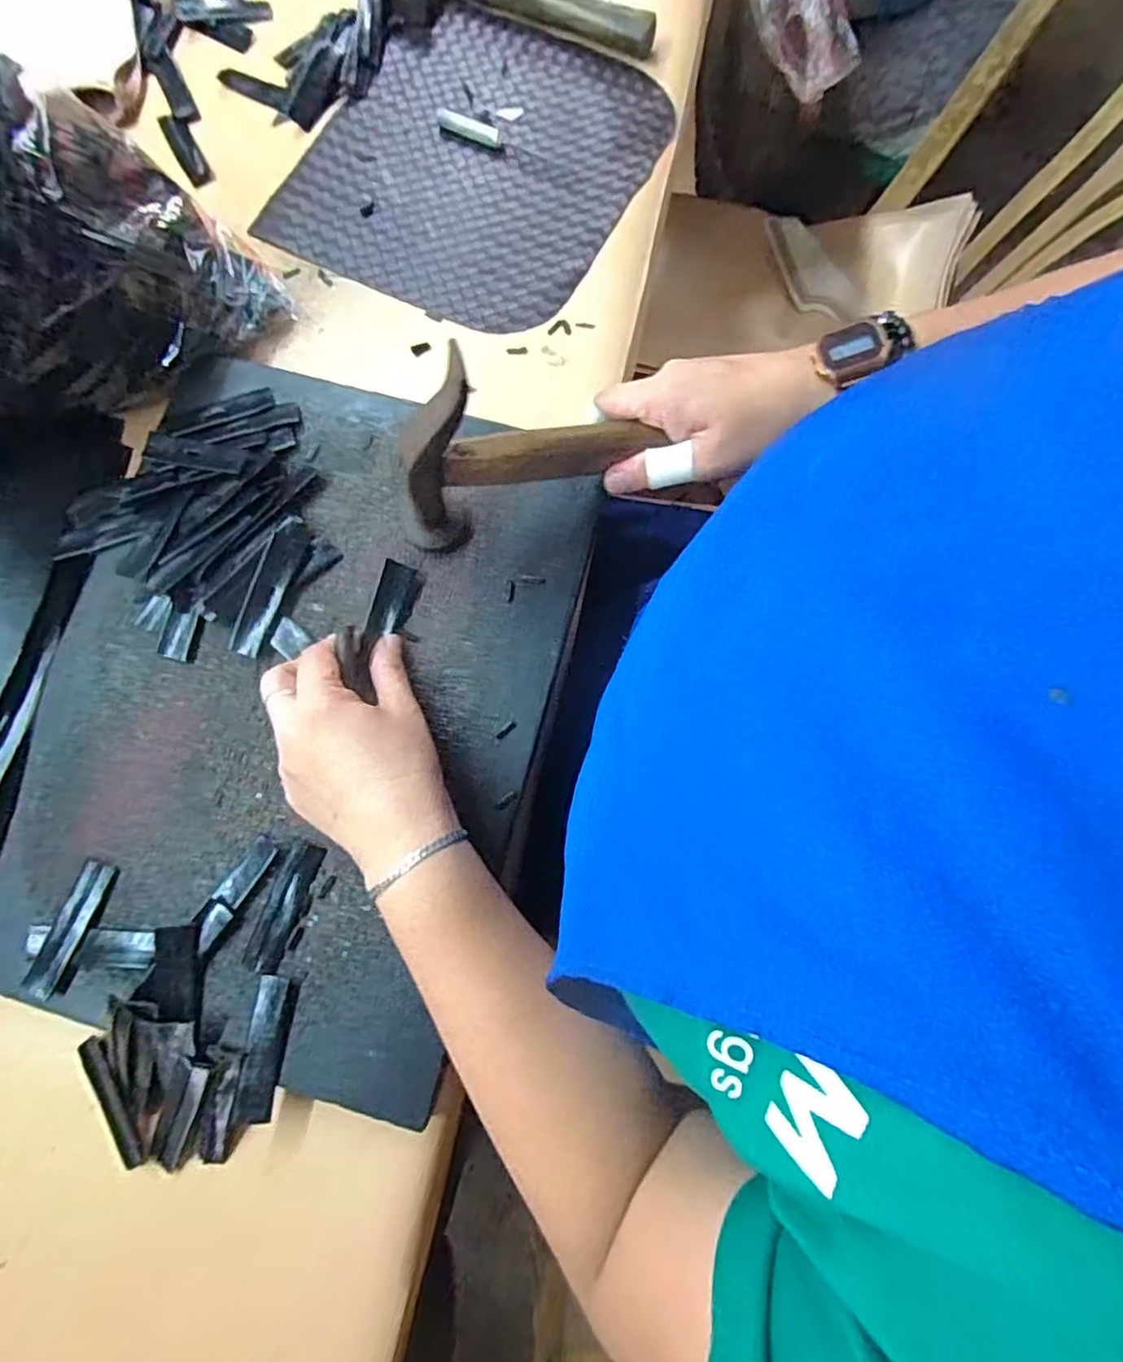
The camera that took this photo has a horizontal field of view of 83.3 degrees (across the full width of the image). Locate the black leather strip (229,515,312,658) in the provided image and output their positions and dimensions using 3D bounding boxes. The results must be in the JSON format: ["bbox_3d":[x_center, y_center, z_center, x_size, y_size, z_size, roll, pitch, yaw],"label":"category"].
[{"bbox_3d":[-0.176,-0.058,0.380,0.020,0.007,0.088,24,82,-15],"label":"black leather strip"}]

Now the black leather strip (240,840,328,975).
[{"bbox_3d":[-0.154,0.125,0.349,0.020,0.004,0.070,19,79,5],"label":"black leather strip"}]

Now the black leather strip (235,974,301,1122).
[{"bbox_3d":[-0.157,0.195,0.333,0.021,0.006,0.070,6,78,2],"label":"black leather strip"}]

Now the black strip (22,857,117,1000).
[{"bbox_3d":[-0.270,0.135,0.348,0.020,0.004,0.071,19,74,6],"label":"black strip"}]

